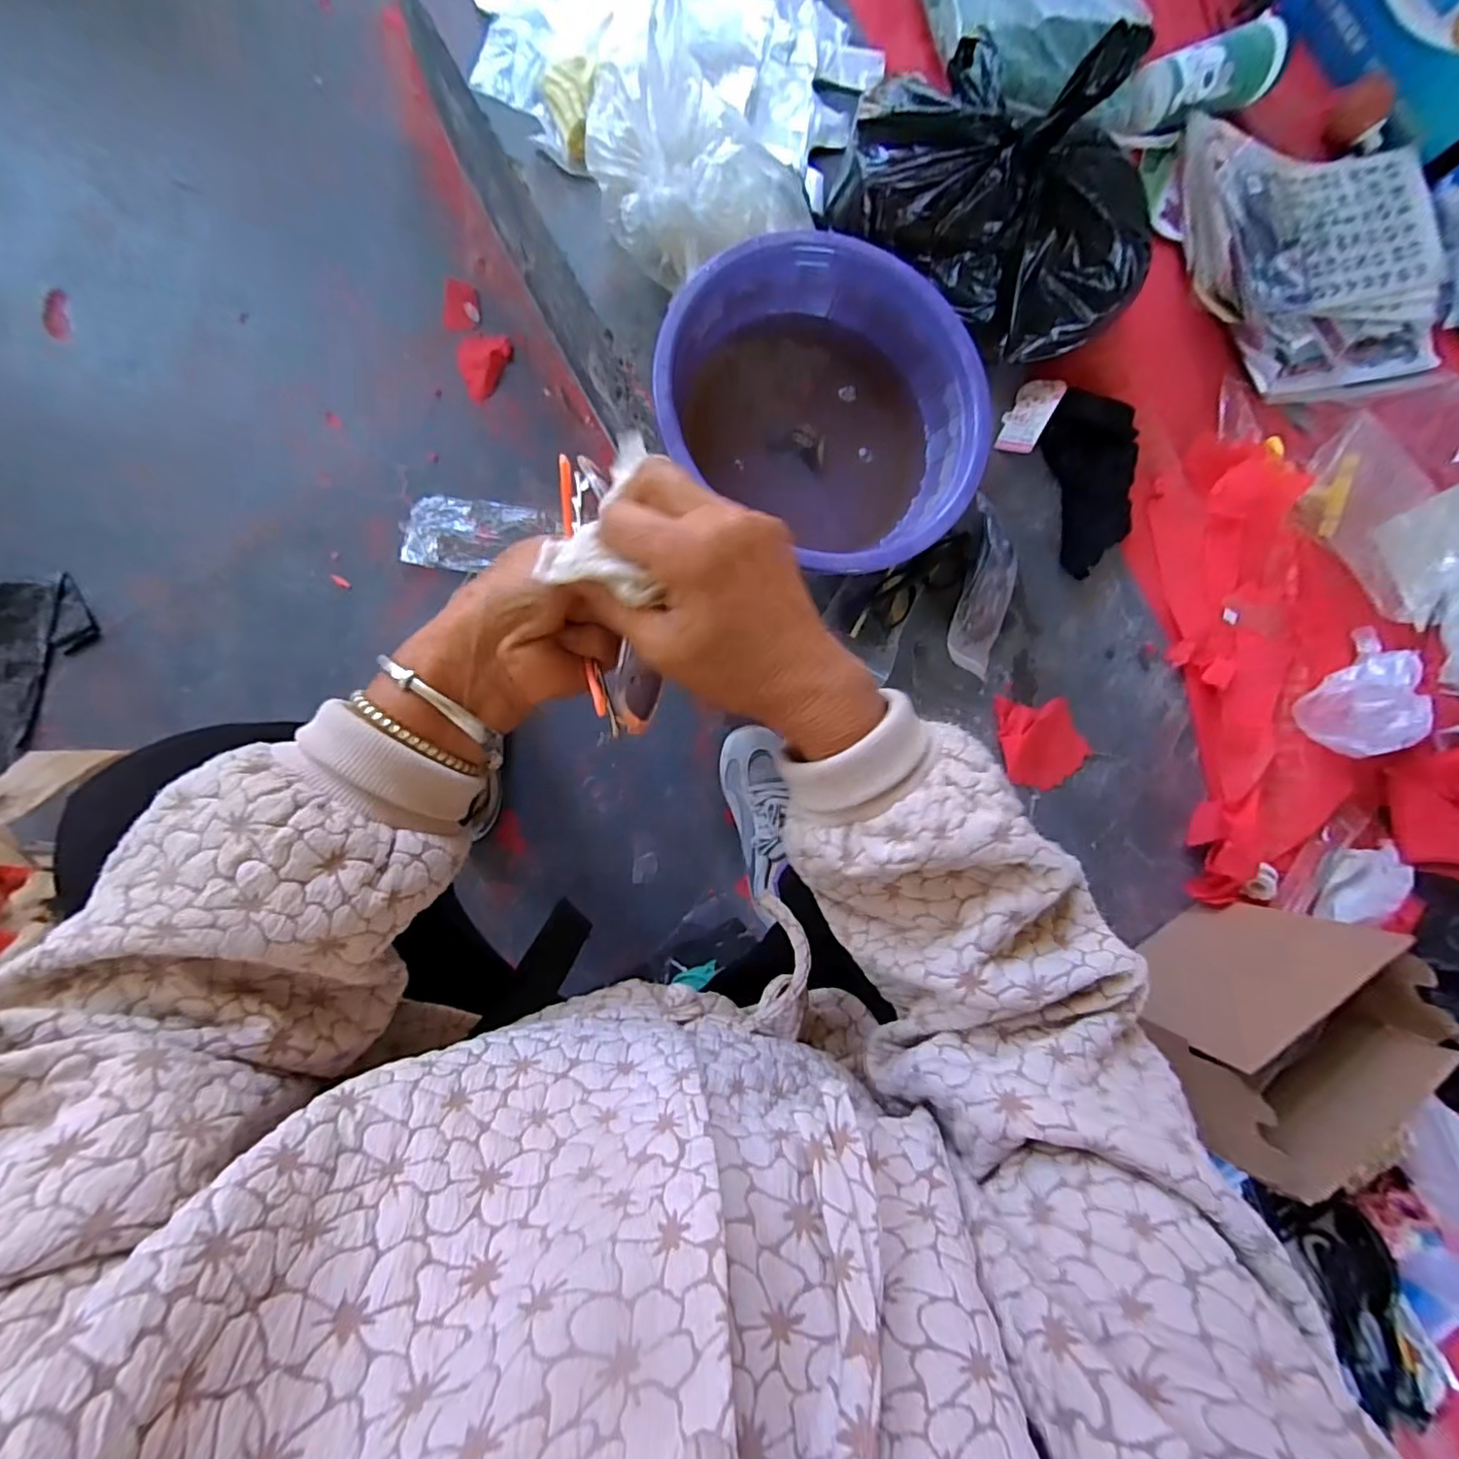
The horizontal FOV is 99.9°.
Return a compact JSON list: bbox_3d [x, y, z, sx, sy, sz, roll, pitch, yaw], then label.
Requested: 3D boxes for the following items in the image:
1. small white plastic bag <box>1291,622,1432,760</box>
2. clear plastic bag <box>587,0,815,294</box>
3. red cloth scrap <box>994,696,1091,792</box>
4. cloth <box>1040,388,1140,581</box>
[{"bbox_3d":[0.683,-0.038,0.667,0.109,0.056,0.140,-7,88,-11],"label":"small white plastic bag"},{"bbox_3d":[-0.024,-0.496,0.535,0.175,0.158,0.170,-33,93,-11],"label":"clear plastic bag"},{"bbox_3d":[0.325,0.011,0.630,0.091,0.015,0.093,-6,84,-8],"label":"red cloth scrap"},{"bbox_3d":[0.389,-0.260,0.650,0.096,0.033,0.191,-7,98,-8],"label":"cloth"}]

